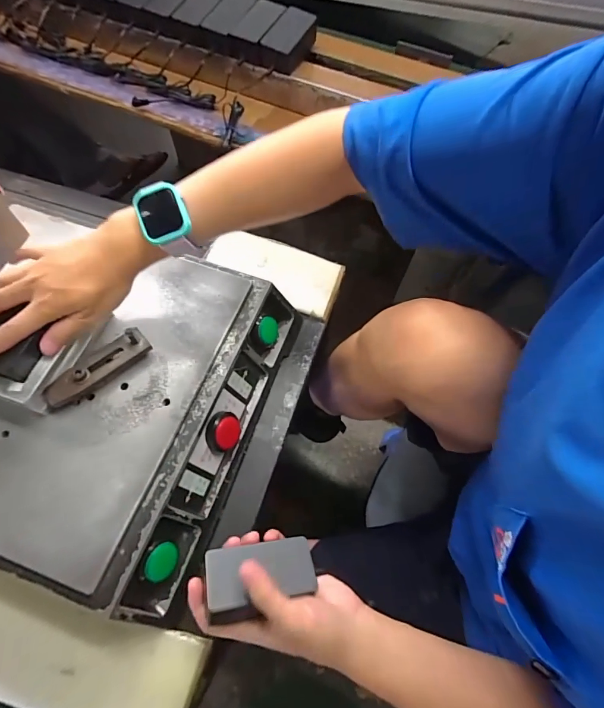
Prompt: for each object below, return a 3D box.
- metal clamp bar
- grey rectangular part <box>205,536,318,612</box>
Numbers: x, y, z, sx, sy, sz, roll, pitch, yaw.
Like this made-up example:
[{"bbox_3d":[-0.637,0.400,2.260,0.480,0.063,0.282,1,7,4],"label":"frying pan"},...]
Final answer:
[{"bbox_3d":[-0.216,0.015,0.414,0.110,0.029,0.030,-38,71,-18],"label":"metal clamp bar"},{"bbox_3d":[-0.034,0.190,0.340,0.096,0.008,0.049,1,35,-21],"label":"grey rectangular part"}]

